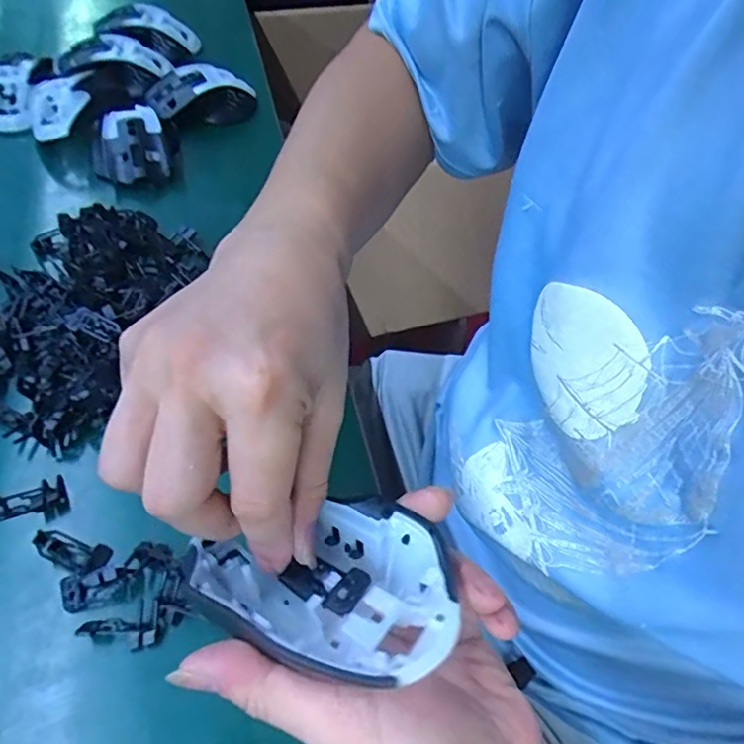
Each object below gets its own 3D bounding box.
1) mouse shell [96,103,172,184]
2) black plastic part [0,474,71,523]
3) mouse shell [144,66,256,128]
[{"bbox_3d":[-0.235,-0.222,0.552,0.074,0.032,0.093,-14,59,-14],"label":"mouse shell"},{"bbox_3d":[-0.220,0.081,0.362,0.045,0.019,0.028,-6,57,-24],"label":"black plastic part"},{"bbox_3d":[-0.183,-0.300,0.609,0.112,0.036,0.071,-28,63,-21],"label":"mouse shell"}]

